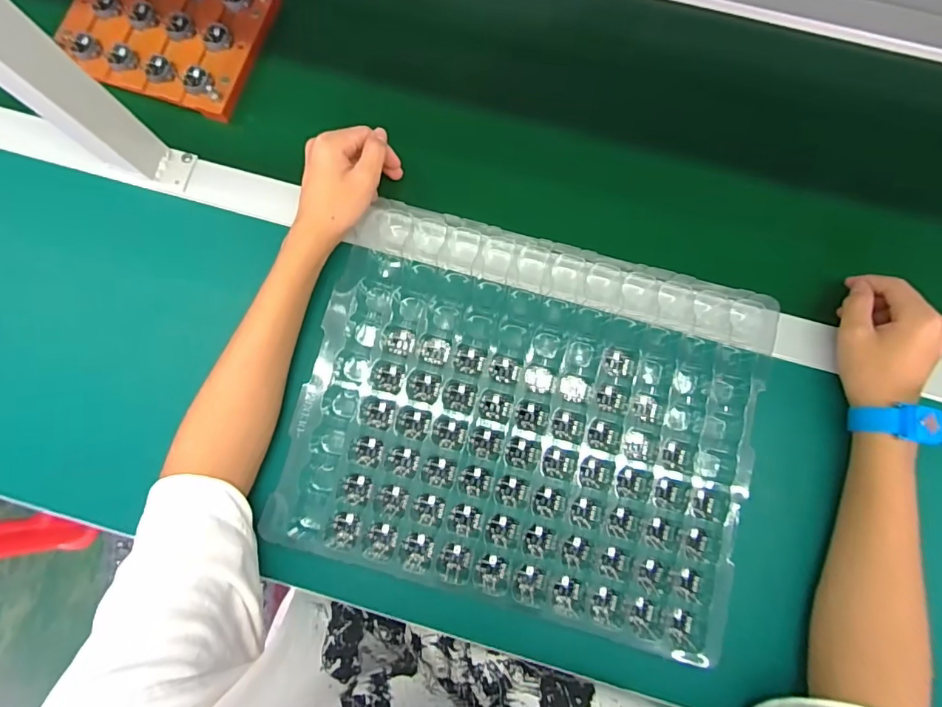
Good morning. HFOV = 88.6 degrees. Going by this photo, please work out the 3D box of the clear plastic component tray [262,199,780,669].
[{"bbox_3d":[0.044,0.056,0.404,0.366,0.039,0.308,14,82,0],"label":"clear plastic component tray"}]

